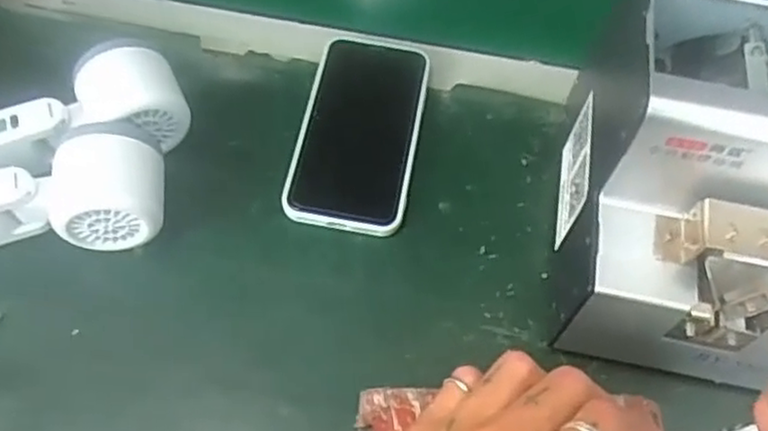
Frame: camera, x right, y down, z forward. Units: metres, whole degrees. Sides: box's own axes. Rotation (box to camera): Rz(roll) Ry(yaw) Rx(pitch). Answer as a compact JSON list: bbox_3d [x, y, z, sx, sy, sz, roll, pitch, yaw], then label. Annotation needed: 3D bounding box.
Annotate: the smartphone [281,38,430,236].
[{"bbox_3d":[-0.015,-0.058,0.459,0.075,0.009,0.150,9,60,4],"label":"smartphone"}]

